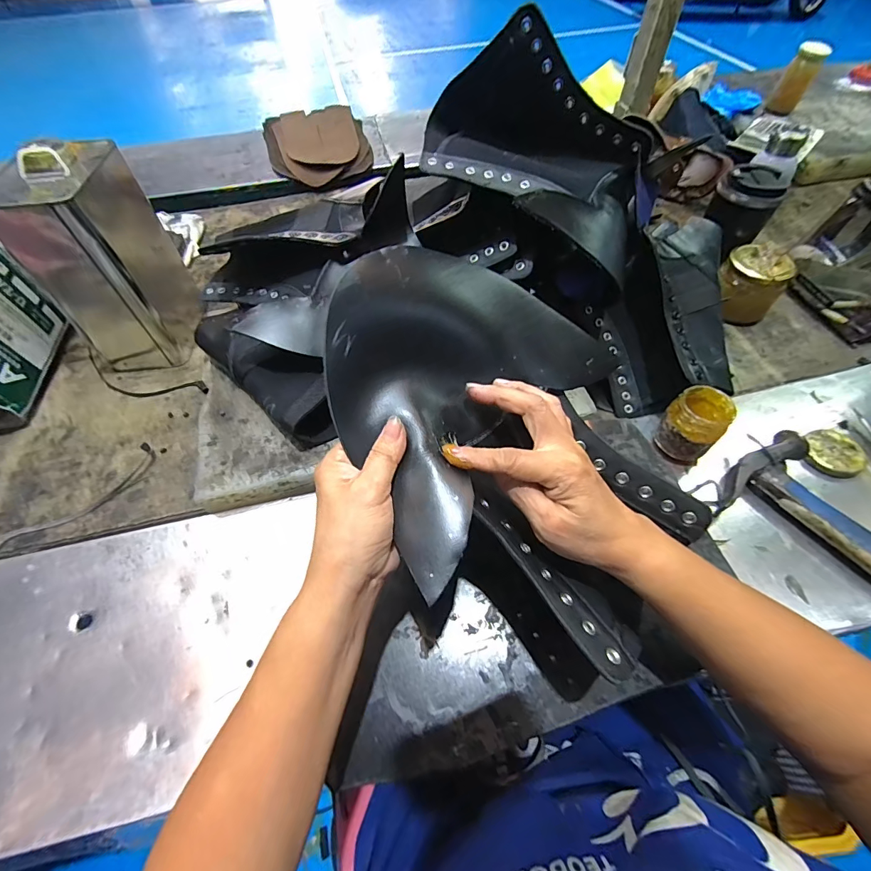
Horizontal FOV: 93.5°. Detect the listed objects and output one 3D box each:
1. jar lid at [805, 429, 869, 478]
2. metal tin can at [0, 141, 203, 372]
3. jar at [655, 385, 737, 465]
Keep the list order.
[{"bbox_3d":[0.447,0.019,0.459,0.059,0.010,0.057,-1,56,1],"label":"jar lid"},{"bbox_3d":[-0.421,-0.222,0.531,0.107,0.228,0.148,-5,56,-2],"label":"metal tin can"},{"bbox_3d":[0.282,-0.011,0.453,0.055,0.071,0.058,-1,56,1],"label":"jar"}]

